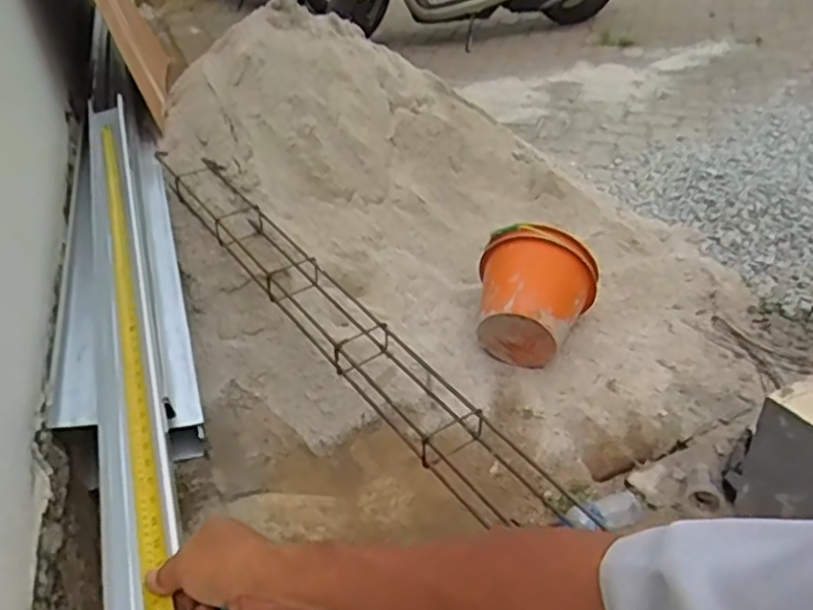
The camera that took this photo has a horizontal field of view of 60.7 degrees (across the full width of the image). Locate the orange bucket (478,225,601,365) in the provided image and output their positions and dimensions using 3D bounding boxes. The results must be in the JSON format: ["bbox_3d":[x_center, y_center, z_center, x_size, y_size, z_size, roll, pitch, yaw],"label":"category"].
[{"bbox_3d":[0.298,-0.026,1.590,0.269,0.237,0.232,3,35,12],"label":"orange bucket"}]

